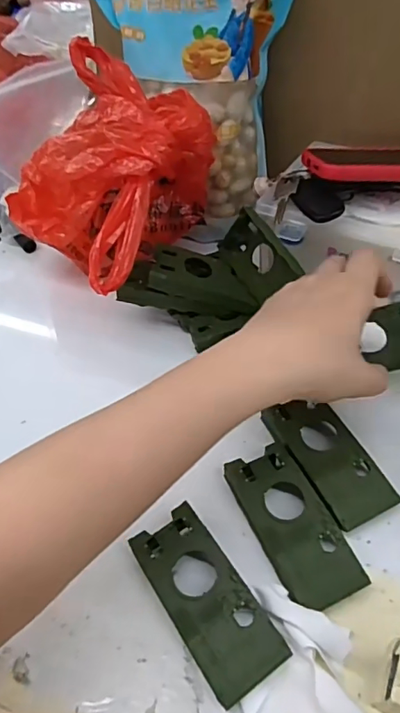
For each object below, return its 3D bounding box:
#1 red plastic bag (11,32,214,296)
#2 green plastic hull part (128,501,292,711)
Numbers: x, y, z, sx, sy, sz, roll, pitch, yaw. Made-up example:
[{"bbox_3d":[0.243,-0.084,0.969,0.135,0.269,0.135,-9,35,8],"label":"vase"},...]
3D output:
[{"bbox_3d":[-0.087,-0.154,0.436,0.150,0.140,0.173,23,53,24],"label":"red plastic bag"},{"bbox_3d":[0.003,0.143,0.298,0.046,0.020,0.101,-29,52,-19],"label":"green plastic hull part"}]

